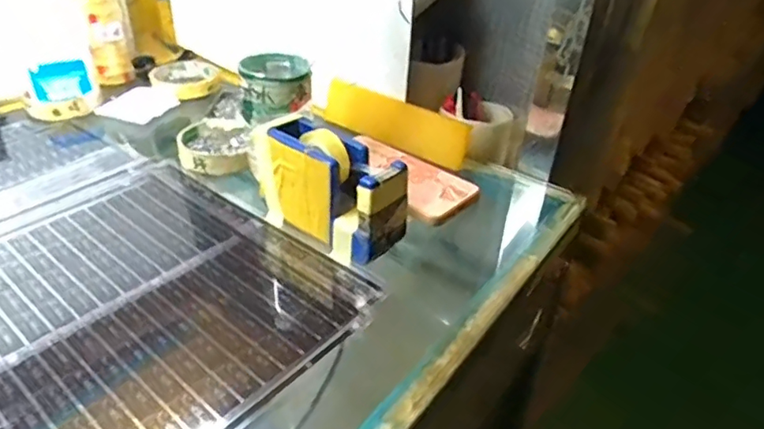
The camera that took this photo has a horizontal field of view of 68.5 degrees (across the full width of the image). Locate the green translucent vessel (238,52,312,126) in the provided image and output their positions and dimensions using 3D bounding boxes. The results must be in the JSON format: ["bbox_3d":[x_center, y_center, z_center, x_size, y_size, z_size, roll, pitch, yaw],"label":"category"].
[{"bbox_3d":[-0.096,-0.120,0.517,0.060,0.042,0.073,-1,34,-6],"label":"green translucent vessel"}]

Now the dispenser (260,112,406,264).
[{"bbox_3d":[-0.044,-0.021,0.464,0.137,0.082,0.051,27,41,32],"label":"dispenser"}]

